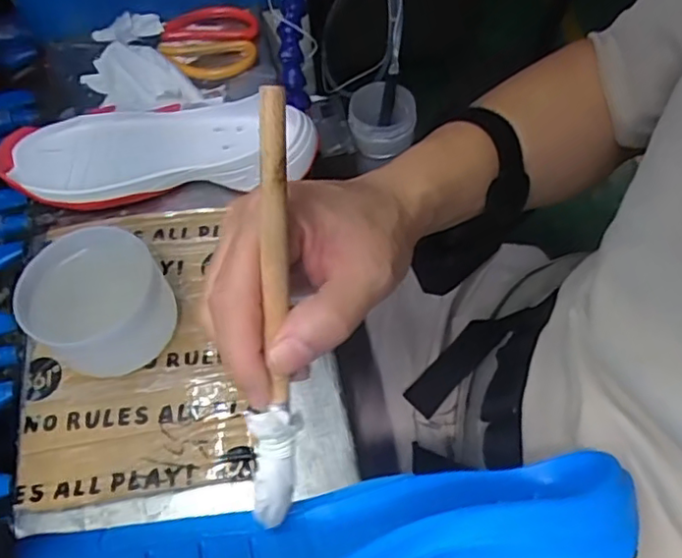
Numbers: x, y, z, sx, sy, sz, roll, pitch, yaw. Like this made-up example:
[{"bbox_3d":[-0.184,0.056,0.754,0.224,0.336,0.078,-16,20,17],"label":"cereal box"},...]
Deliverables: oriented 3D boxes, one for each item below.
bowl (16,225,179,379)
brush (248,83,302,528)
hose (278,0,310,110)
[{"bbox_3d":[-0.172,0.022,0.434,0.089,0.073,0.085,0,53,0],"label":"bowl"},{"bbox_3d":[-0.027,0.019,0.240,0.019,0.180,0.009,1,14,0],"label":"brush"},{"bbox_3d":[-0.042,-0.221,0.540,0.023,0.030,0.131,0,94,0],"label":"hose"}]

